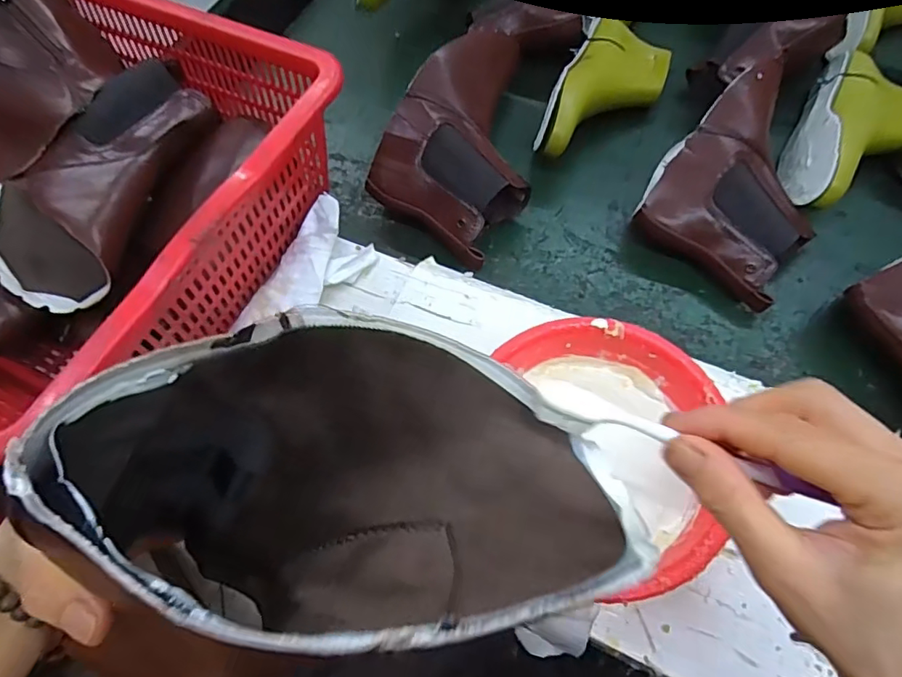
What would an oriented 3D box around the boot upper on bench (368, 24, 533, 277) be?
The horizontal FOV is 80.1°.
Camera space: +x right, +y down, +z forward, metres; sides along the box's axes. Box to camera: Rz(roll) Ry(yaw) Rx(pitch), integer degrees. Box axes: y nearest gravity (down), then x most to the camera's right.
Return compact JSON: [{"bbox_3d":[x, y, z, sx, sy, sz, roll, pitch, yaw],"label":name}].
[{"bbox_3d":[0.029,-0.217,0.575,0.148,0.094,0.248,29,70,15],"label":"boot upper on bench"}]

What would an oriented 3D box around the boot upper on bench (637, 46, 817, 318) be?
[{"bbox_3d":[0.298,-0.155,0.537,0.207,0.099,0.172,-42,71,-15],"label":"boot upper on bench"}]

